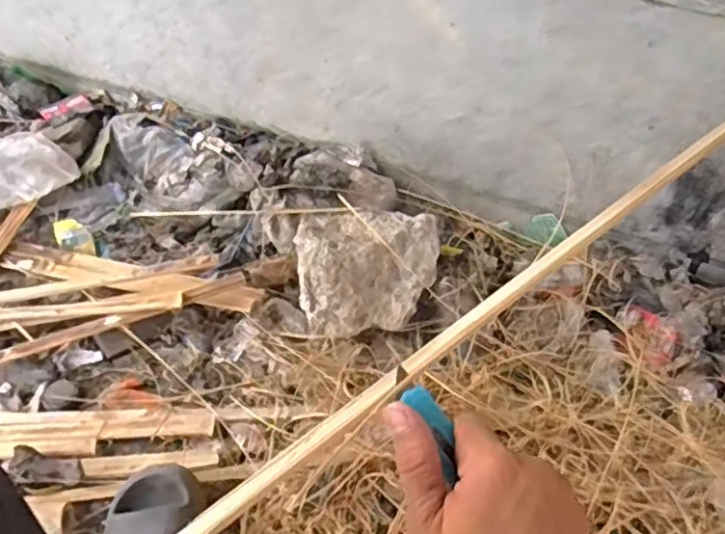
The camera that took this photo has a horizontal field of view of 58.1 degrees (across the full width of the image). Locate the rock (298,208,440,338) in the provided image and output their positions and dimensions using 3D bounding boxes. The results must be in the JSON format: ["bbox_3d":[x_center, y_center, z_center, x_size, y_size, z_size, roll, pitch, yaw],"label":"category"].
[{"bbox_3d":[0.000,0.003,1.007,0.216,0.086,0.210,12,49,6],"label":"rock"}]

